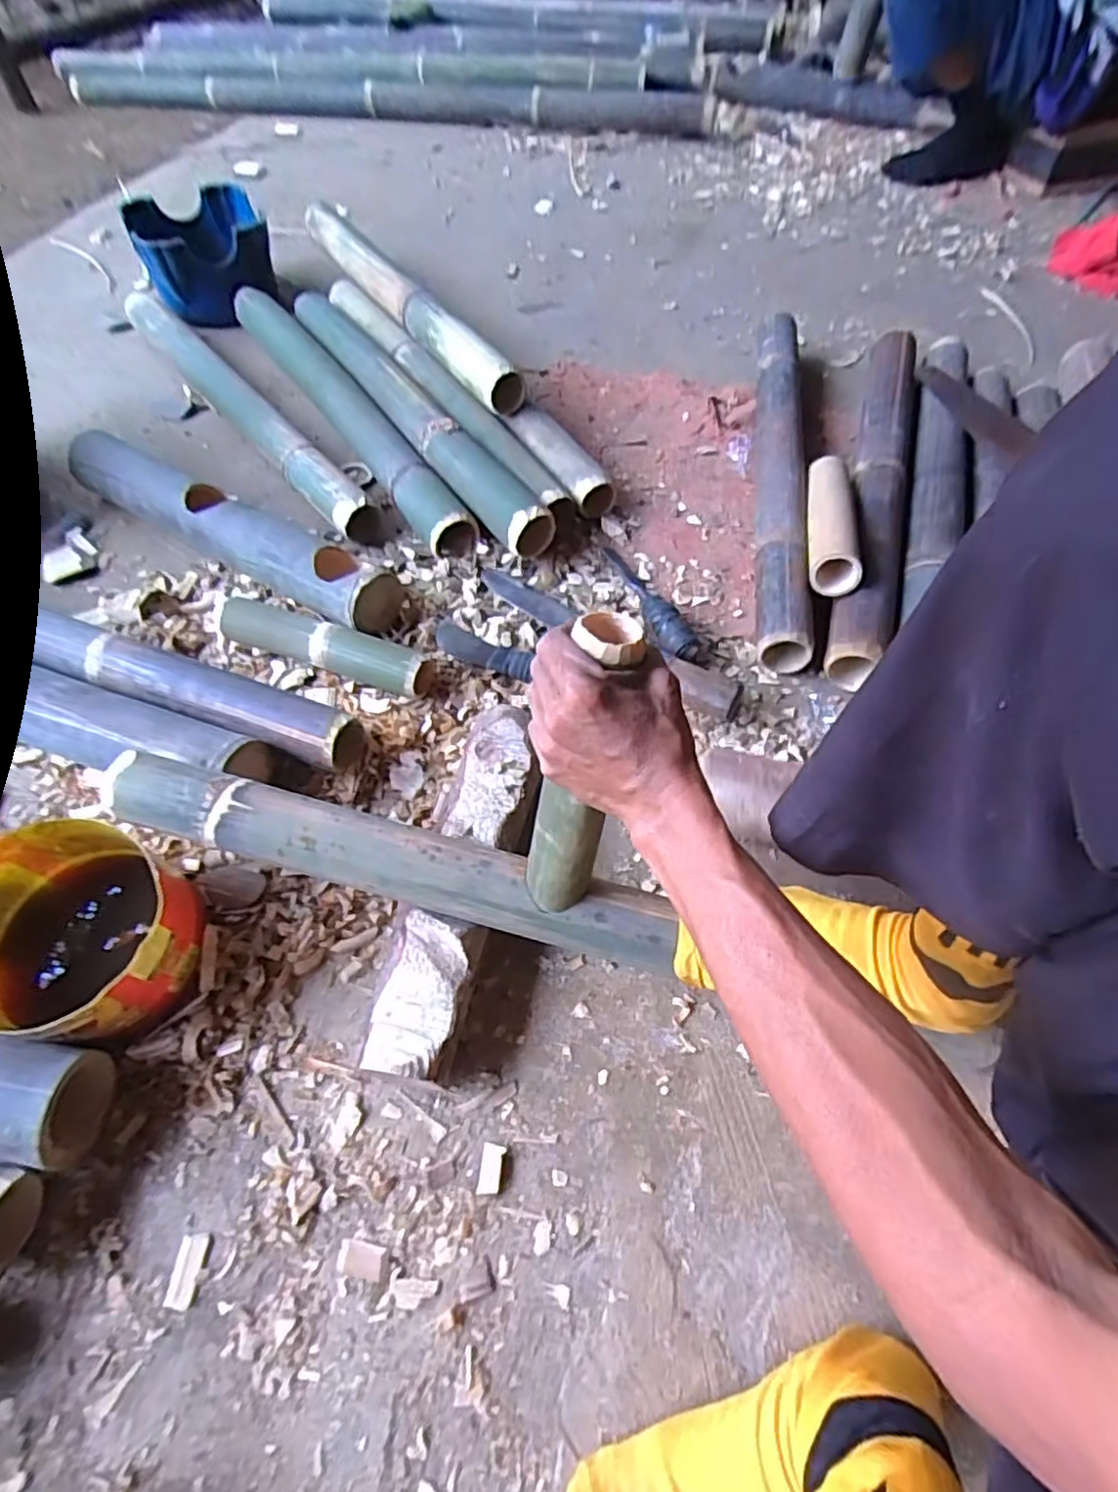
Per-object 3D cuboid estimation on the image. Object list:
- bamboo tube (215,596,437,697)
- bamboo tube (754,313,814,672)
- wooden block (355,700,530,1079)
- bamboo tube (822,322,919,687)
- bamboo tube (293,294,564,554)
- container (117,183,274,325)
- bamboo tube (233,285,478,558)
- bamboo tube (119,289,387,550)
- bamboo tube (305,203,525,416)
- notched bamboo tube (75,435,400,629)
[{"bbox_3d":[-0.245,-0.102,0.679,0.242,0.038,0.048,17,59,10],"label":"bamboo tube"},{"bbox_3d":[0.274,-0.361,0.837,0.062,0.063,0.634,8,58,4],"label":"bamboo tube"},{"bbox_3d":[-0.079,0.111,0.554,0.082,0.075,0.301,10,58,6],"label":"wooden block"},{"bbox_3d":[0.384,-0.321,0.810,0.069,0.071,0.595,15,59,9],"label":"bamboo tube"},{"bbox_3d":[-0.207,-0.454,0.905,0.069,0.071,0.662,-29,62,-18],"label":"bamboo tube"},{"bbox_3d":[-0.575,-0.800,1.108,0.196,0.113,0.254,-24,61,-15],"label":"container"},{"bbox_3d":[-0.290,-0.453,0.911,0.067,0.056,0.639,-28,62,-18],"label":"bamboo tube"},{"bbox_3d":[-0.433,-0.460,0.910,0.056,0.057,0.670,-35,64,-20],"label":"bamboo tube"},{"bbox_3d":[-0.239,-0.663,0.993,0.052,0.055,0.630,-28,62,-18],"label":"bamboo tube"},{"bbox_3d":[-0.366,-0.246,0.759,0.464,0.068,0.088,28,61,16],"label":"notched bamboo tube"}]

